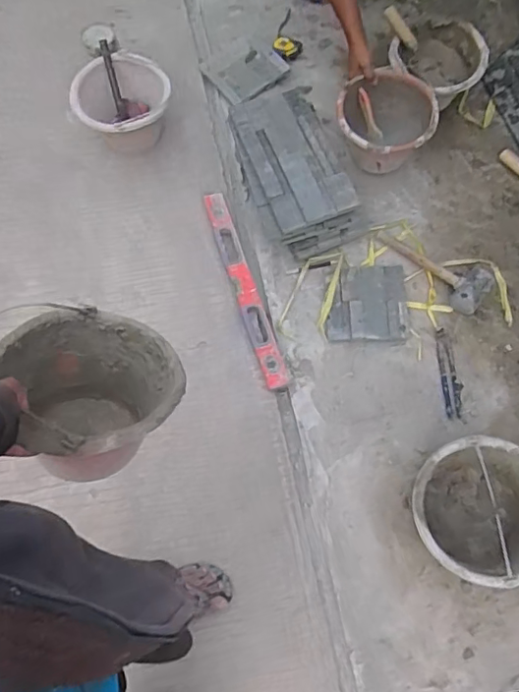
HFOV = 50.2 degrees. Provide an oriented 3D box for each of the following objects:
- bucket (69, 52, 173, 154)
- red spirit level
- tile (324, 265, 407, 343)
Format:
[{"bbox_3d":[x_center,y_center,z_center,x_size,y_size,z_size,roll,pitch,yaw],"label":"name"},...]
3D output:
[{"bbox_3d":[-0.377,-0.665,1.530,0.255,0.162,0.266,0,71,0],"label":"bucket"},{"bbox_3d":[-0.039,-0.150,1.415,0.058,0.033,0.560,-18,72,-6],"label":"red spirit level"},{"bbox_3d":[0.272,-0.110,1.409,0.204,0.013,0.200,-1,71,0],"label":"tile"}]

